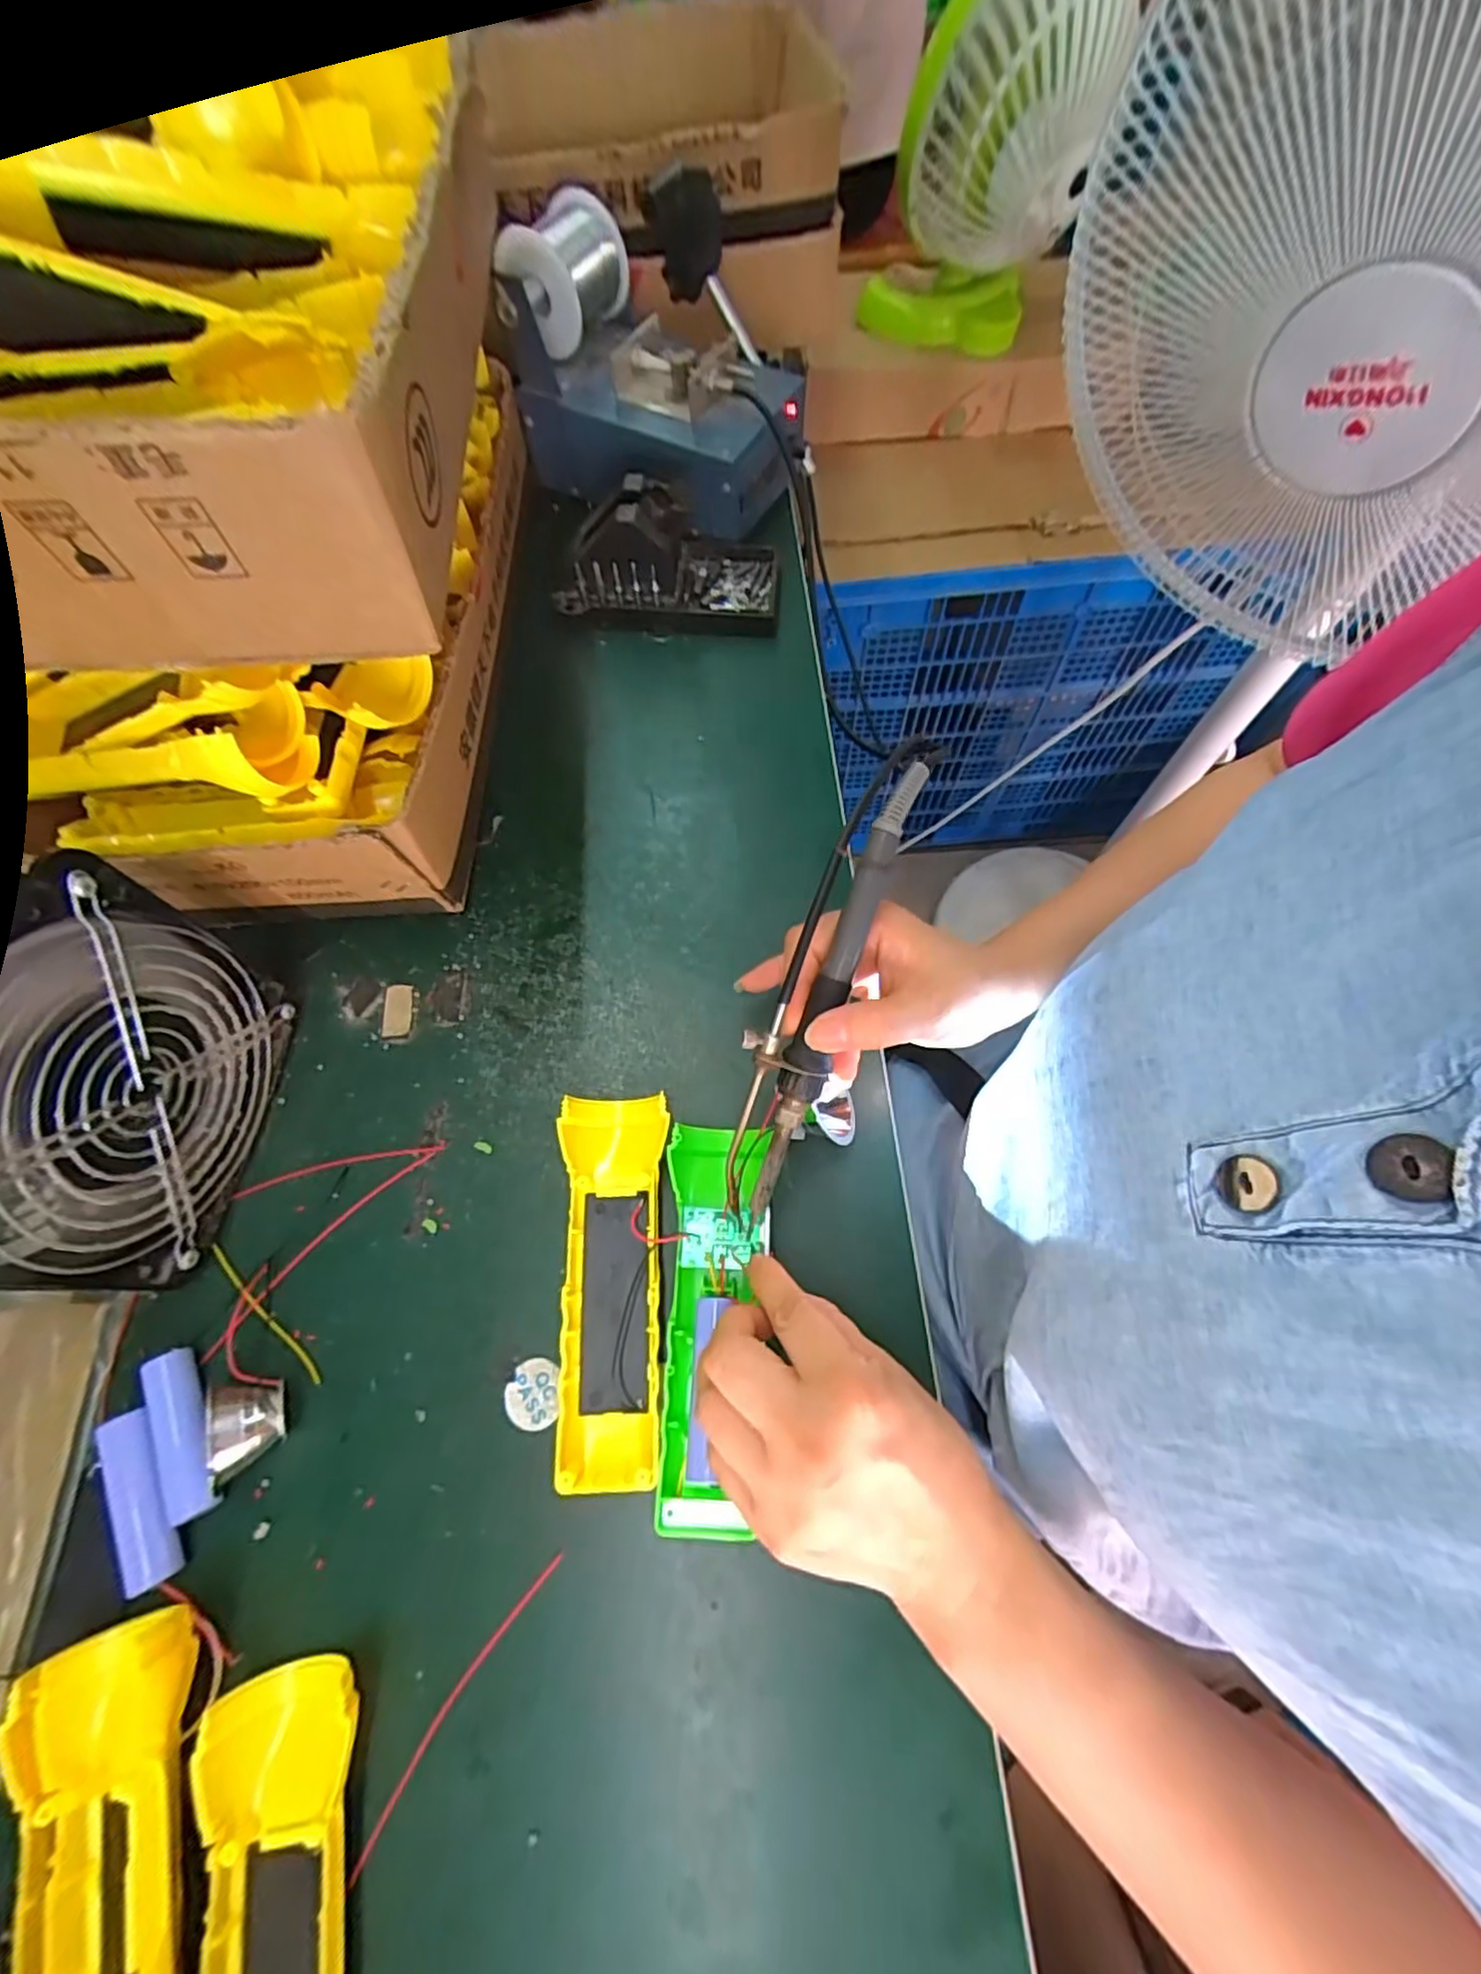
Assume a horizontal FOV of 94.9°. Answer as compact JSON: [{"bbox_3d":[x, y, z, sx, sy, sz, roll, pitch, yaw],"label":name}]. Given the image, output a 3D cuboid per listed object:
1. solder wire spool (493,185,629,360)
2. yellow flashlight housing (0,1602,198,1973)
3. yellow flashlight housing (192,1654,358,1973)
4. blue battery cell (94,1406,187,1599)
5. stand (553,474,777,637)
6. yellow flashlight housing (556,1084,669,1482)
[{"bbox_3d":[-0.115,-0.490,0.469,0.070,0.060,0.080,16,68,7],"label":"solder wire spool"},{"bbox_3d":[-0.205,0.311,0.226,0.060,0.040,0.165,-17,68,-7],"label":"yellow flashlight housing"},{"bbox_3d":[-0.152,0.331,0.224,0.049,0.024,0.162,-9,67,-4],"label":"yellow flashlight housing"},{"bbox_3d":[-0.245,0.209,0.280,0.020,0.014,0.066,-29,70,-12],"label":"blue battery cell"},{"bbox_3d":[-0.049,-0.308,0.476,0.149,0.076,0.082,4,67,2],"label":"stand"},{"bbox_3d":[-0.060,0.131,0.312,0.048,0.025,0.162,-1,67,0],"label":"yellow flashlight housing"}]

